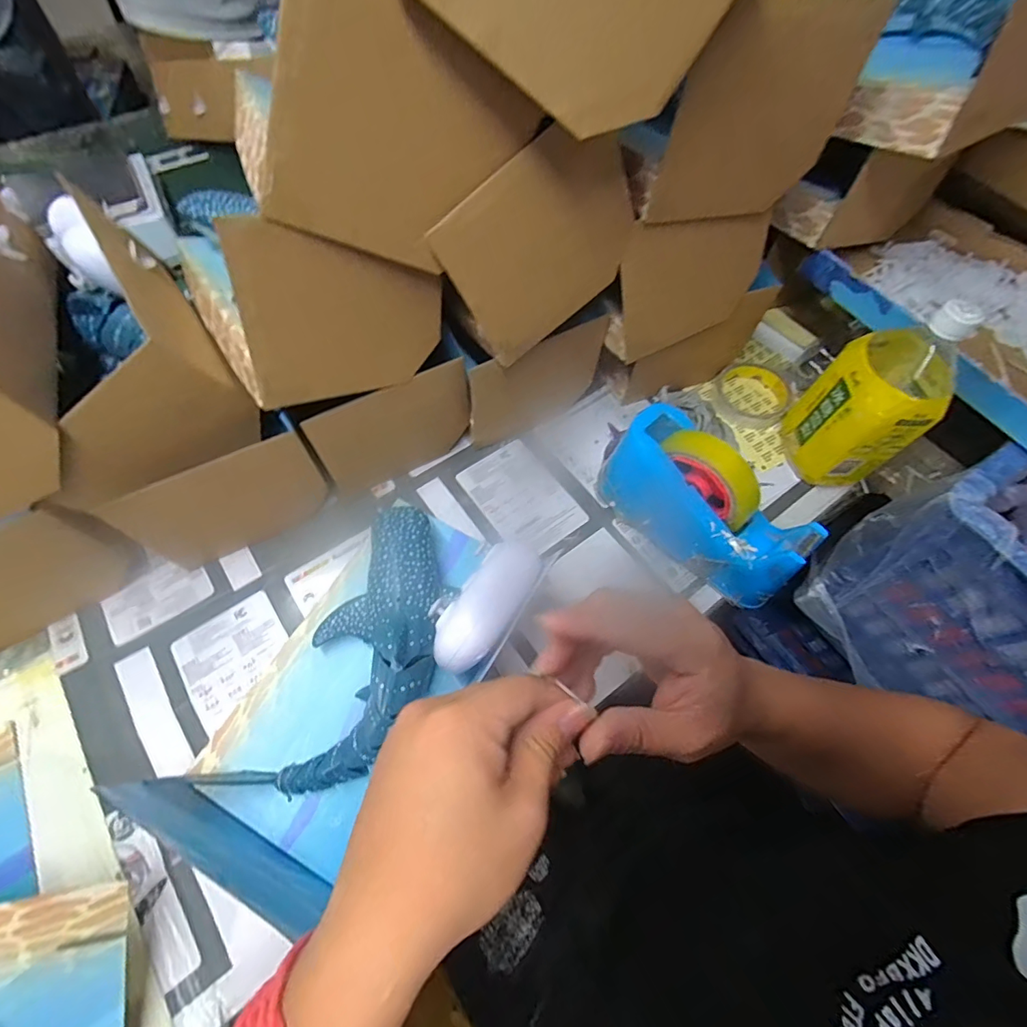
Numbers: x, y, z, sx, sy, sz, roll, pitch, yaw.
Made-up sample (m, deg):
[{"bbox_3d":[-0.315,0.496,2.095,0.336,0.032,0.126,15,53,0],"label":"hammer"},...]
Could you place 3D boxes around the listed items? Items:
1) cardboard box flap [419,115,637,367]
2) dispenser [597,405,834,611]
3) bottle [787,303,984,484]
[{"bbox_3d":[0.024,-0.203,0.362,0.148,0.131,0.010,-39,54,7],"label":"cardboard box flap"},{"bbox_3d":[0.176,-0.012,0.439,0.189,0.113,0.065,41,70,16],"label":"dispenser"},{"bbox_3d":[0.350,-0.111,0.459,0.098,0.194,0.102,-37,71,-17],"label":"bottle"}]

